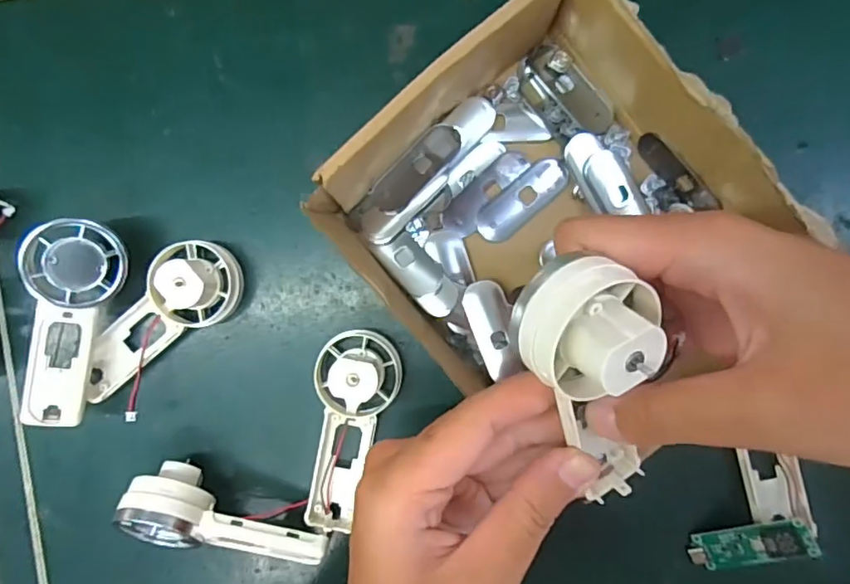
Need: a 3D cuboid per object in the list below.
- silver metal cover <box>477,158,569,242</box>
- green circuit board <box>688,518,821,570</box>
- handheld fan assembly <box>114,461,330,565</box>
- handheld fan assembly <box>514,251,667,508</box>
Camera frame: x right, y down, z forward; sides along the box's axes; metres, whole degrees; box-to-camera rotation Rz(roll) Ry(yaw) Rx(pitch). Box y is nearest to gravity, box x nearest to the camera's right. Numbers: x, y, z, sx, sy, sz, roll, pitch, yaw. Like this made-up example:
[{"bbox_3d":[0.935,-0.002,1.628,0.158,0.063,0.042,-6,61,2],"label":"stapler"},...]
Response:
[{"bbox_3d":[0.046,-0.044,0.265,0.048,0.004,0.018,-43,90,3],"label":"silver metal cover"},{"bbox_3d":[0.148,0.116,0.257,0.052,0.004,0.017,-27,91,31],"label":"green circuit board"},{"bbox_3d":[-0.092,0.107,0.261,0.086,0.038,0.037,21,92,1],"label":"handheld fan assembly"},{"bbox_3d":[0.054,0.033,0.174,0.038,0.029,0.094,-20,132,2],"label":"handheld fan assembly"}]

